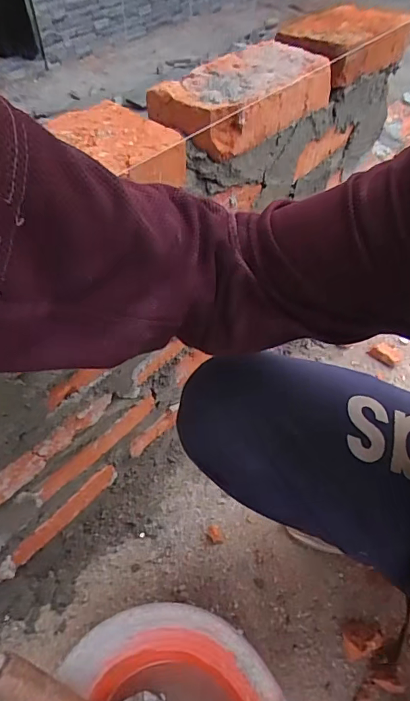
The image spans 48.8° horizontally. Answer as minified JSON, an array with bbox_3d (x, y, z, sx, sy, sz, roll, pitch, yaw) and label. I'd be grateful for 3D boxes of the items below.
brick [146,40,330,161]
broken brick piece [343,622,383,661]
[{"bbox_3d":[0.035,-0.264,0.473,0.095,0.044,0.215,35,59,25],"label":"brick"},{"bbox_3d":[0.194,0.357,0.563,0.052,0.027,0.037,-20,54,-17],"label":"broken brick piece"}]

